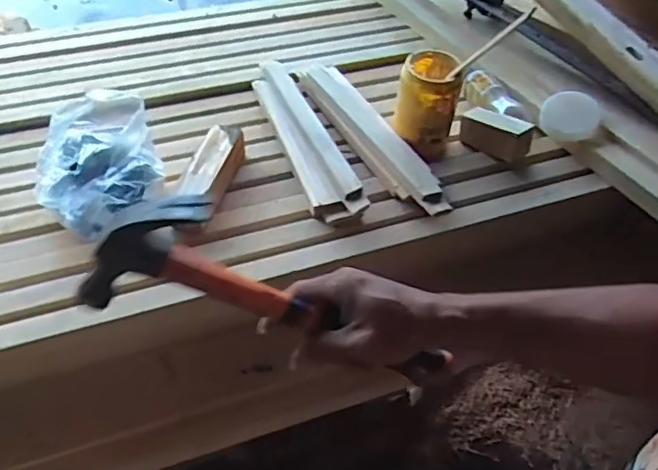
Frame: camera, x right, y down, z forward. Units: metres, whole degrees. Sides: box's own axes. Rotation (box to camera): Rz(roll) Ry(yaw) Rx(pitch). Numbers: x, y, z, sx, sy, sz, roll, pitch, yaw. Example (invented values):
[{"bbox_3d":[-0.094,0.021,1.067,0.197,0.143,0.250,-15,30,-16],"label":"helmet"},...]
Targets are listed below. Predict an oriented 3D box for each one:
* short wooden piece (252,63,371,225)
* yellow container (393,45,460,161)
[{"bbox_3d":[-0.044,-0.168,0.898,0.074,0.036,0.387,-15,52,-14],"label":"short wooden piece"},{"bbox_3d":[0.148,-0.199,0.870,0.099,0.132,0.091,11,50,7],"label":"yellow container"}]

